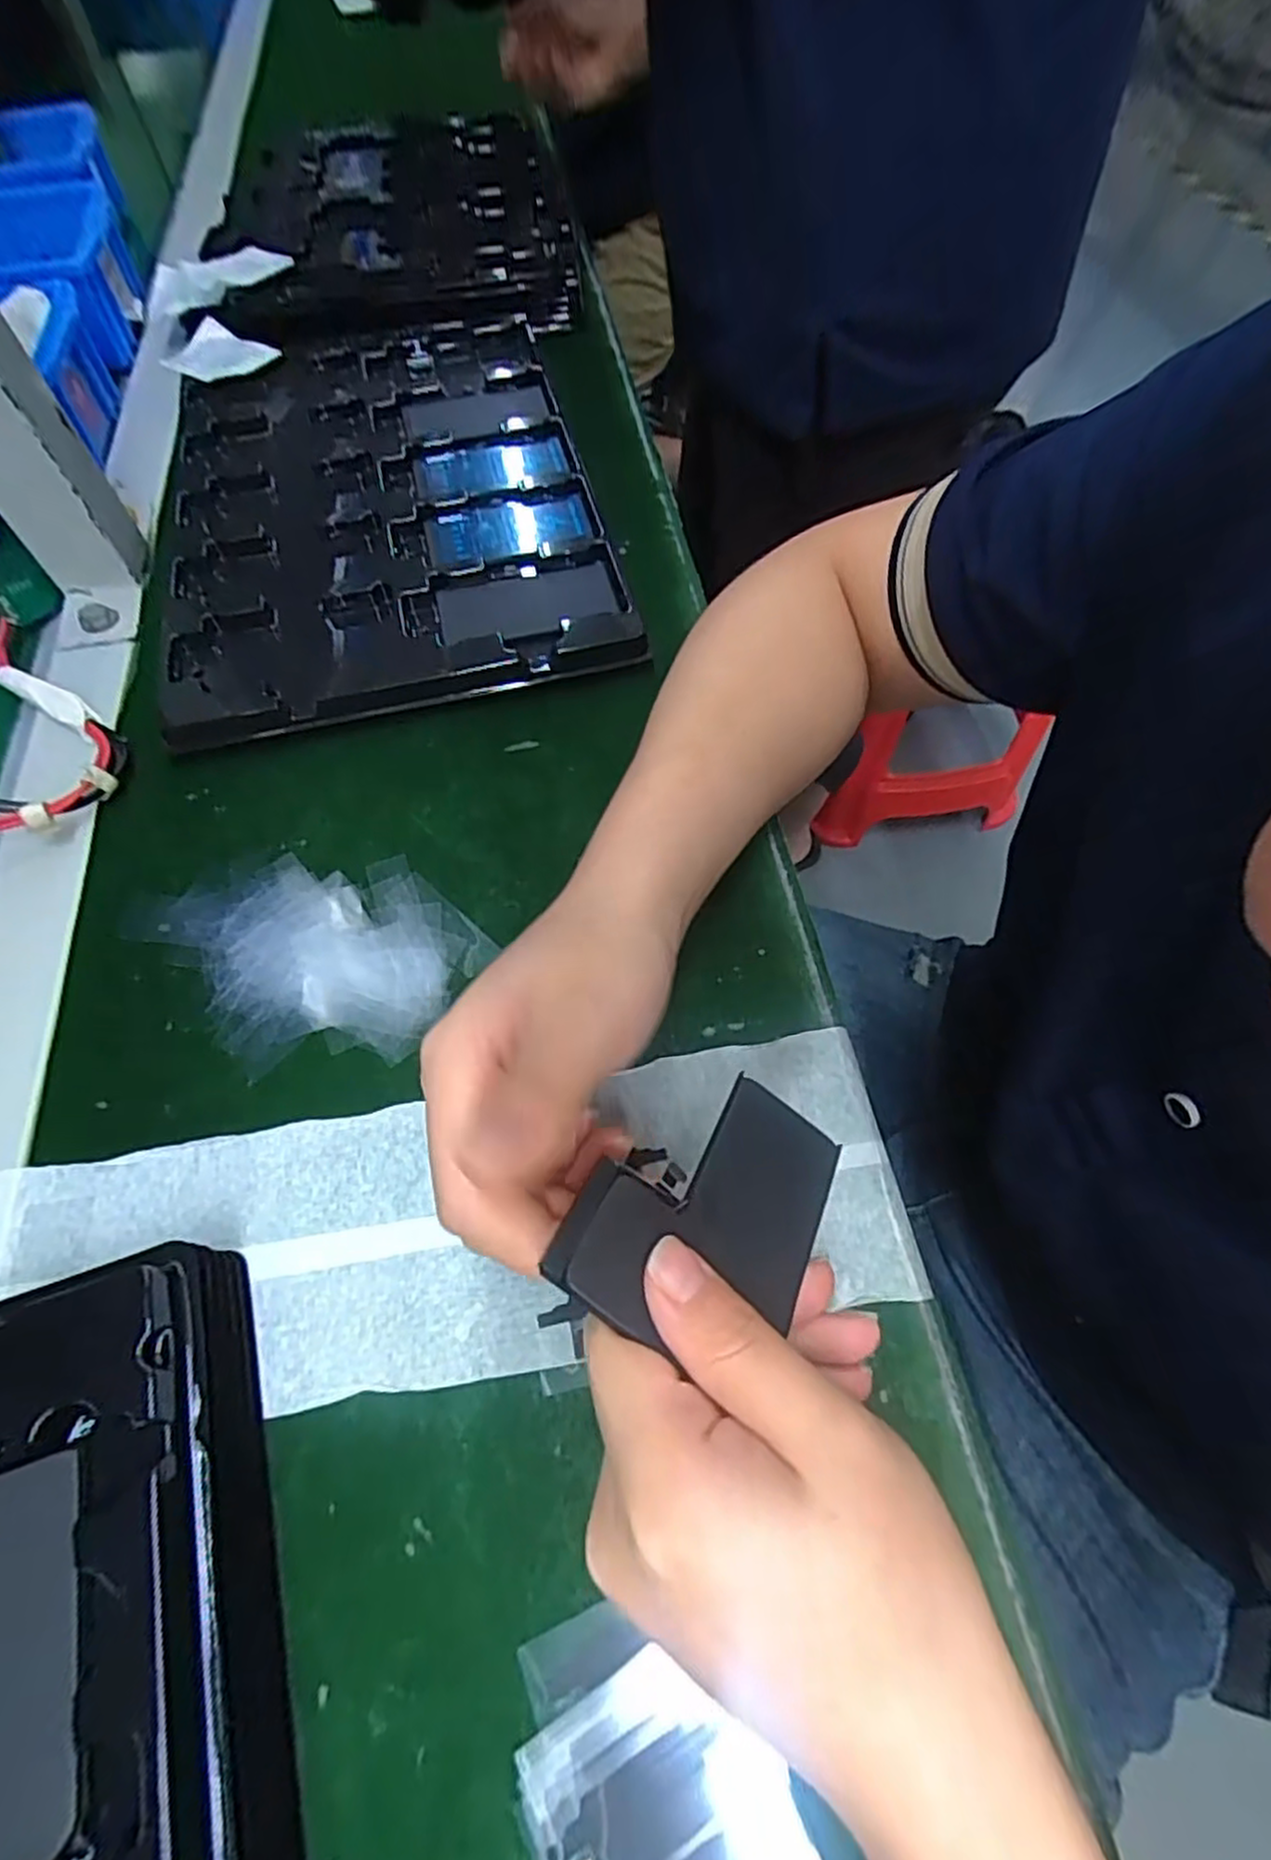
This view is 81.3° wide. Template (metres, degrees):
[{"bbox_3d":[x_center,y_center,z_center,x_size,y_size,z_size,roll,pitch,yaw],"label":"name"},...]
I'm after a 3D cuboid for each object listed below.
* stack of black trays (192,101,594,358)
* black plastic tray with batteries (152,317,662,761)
[{"bbox_3d":[-0.171,-0.507,0.531,0.242,0.049,0.269,-8,62,-4],"label":"stack of black trays"},{"bbox_3d":[-0.143,-0.240,0.417,0.224,0.026,0.313,-13,63,-7],"label":"black plastic tray with batteries"}]

